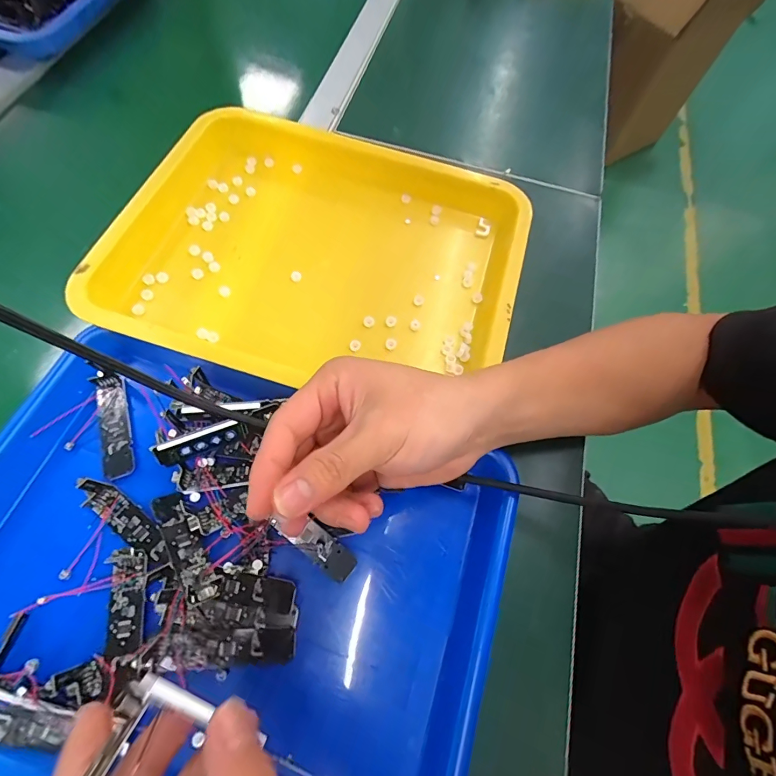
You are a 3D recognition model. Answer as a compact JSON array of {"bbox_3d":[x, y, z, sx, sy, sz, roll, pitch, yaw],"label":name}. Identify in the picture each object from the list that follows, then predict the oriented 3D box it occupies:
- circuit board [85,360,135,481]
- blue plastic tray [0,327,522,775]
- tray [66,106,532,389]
[{"bbox_3d":[-0.195,0.021,0.284,0.021,0.009,0.088,-16,68,-11],"label":"circuit board"},{"bbox_3d":[-0.102,0.108,0.249,0.347,0.047,0.239,20,66,5],"label":"blue plastic tray"},{"bbox_3d":[-0.058,-0.120,0.352,0.348,0.047,0.256,14,66,2],"label":"tray"}]

